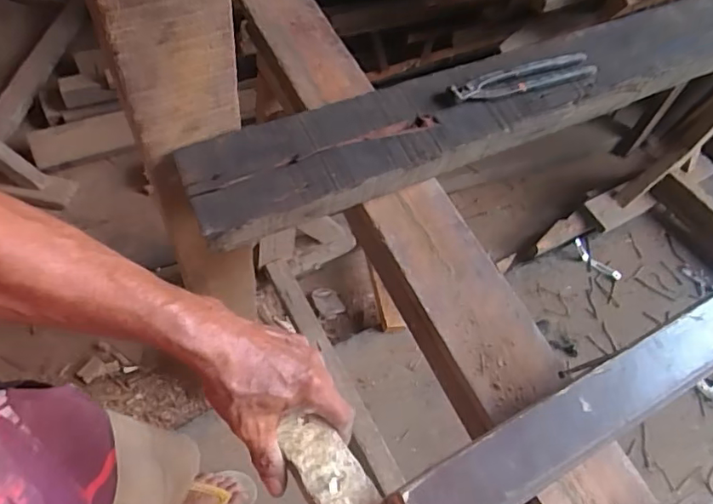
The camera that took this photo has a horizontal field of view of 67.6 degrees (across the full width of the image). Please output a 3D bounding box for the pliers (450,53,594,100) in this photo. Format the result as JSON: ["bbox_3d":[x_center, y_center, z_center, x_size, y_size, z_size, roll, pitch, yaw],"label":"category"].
[{"bbox_3d":[0.225,-0.232,0.718,0.215,0.016,0.034,-15,63,-16],"label":"pliers"}]

